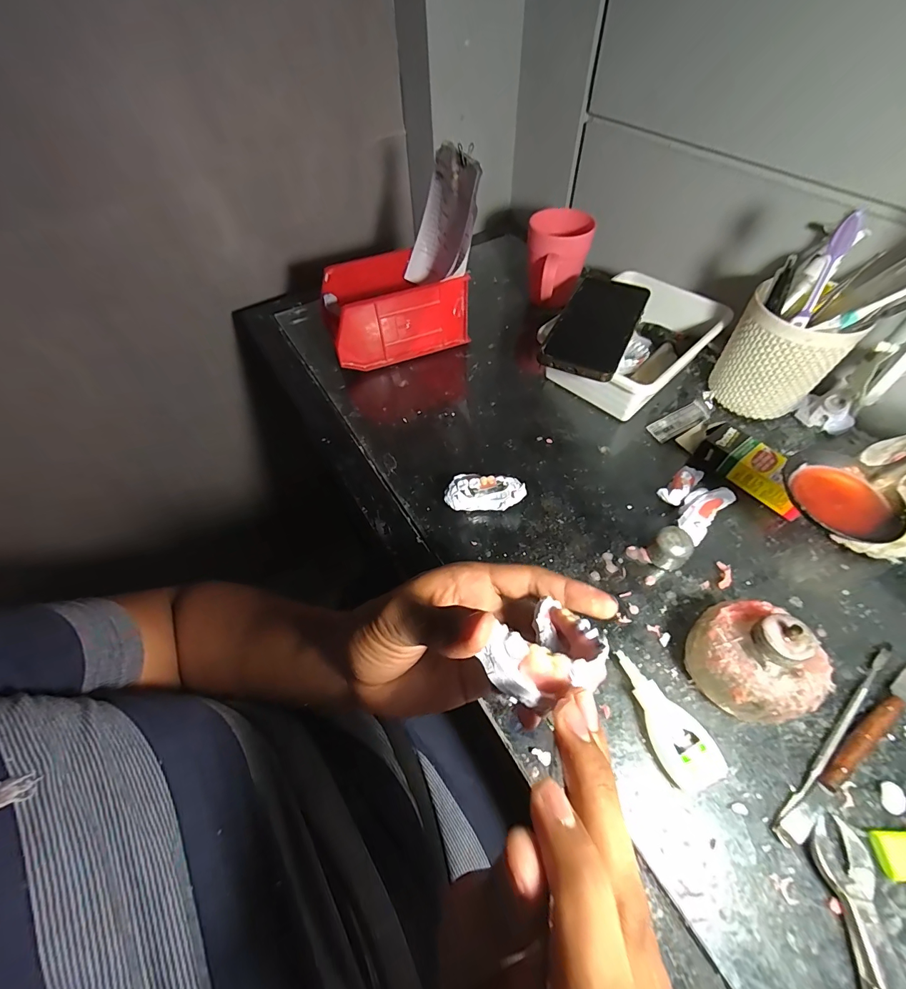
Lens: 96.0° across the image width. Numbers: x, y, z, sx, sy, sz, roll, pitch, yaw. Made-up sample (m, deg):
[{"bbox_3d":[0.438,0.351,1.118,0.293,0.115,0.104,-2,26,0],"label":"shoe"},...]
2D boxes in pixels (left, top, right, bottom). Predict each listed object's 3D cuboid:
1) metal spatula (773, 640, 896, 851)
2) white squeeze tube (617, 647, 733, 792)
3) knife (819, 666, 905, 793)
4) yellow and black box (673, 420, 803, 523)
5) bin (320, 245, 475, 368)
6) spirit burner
[{"bbox_3d":[0.265,0.163,0.280,0.172,0.005,0.013,-38,63,-22],"label":"metal spatula"},{"bbox_3d":[0.145,0.151,0.281,0.032,0.021,0.086,-16,57,-10],"label":"white squeeze tube"},{"bbox_3d":[0.291,0.155,0.280,0.128,0.012,0.012,-30,60,-18],"label":"knife"},{"bbox_3d":[0.284,-0.032,0.397,0.040,0.031,0.120,-33,61,-19],"label":"yellow and black box"},{"bbox_3d":[-0.076,-0.231,0.512,0.167,0.090,0.097,-22,58,-13],"label":"bin"},{"bbox_3d":[0.199,0.110,0.272,0.060,0.076,0.071,-27,59,-16],"label":"spirit burner"}]

